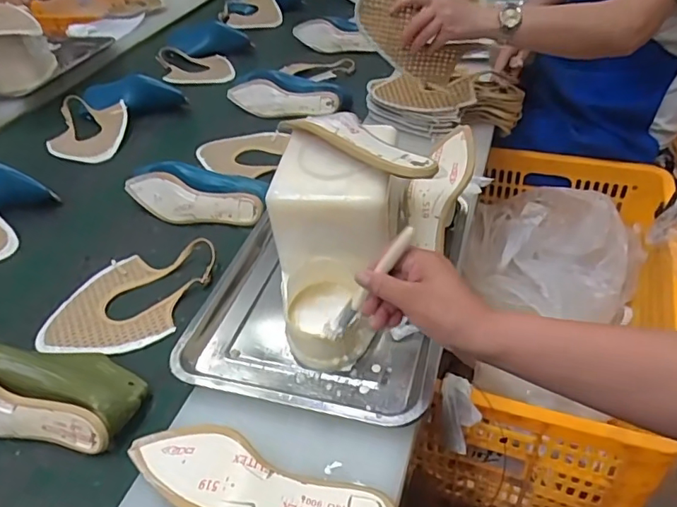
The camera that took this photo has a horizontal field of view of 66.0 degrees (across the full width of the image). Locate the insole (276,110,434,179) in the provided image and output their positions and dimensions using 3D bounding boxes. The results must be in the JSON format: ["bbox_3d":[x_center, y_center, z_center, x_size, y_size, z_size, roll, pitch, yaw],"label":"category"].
[{"bbox_3d":[0.026,-0.126,0.562,0.189,0.021,0.066,26,51,31],"label":"insole"}]

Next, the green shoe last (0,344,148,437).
[{"bbox_3d":[-0.344,0.136,0.623,0.261,0.067,0.091,11,45,18],"label":"green shoe last"}]

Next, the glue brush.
[{"bbox_3d":[0.029,0.031,0.506,0.021,0.145,0.026,18,35,-25],"label":"glue brush"}]

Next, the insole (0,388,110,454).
[{"bbox_3d":[-0.370,0.174,0.590,0.251,0.058,0.047,13,45,20],"label":"insole"}]

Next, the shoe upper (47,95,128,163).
[{"bbox_3d":[-0.568,-0.284,1.177,0.174,0.041,0.246,-5,42,1],"label":"shoe upper"}]

